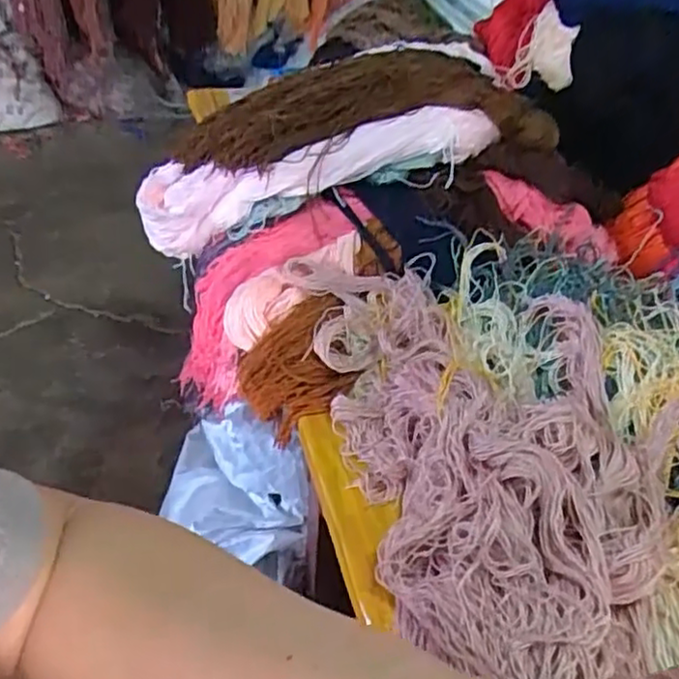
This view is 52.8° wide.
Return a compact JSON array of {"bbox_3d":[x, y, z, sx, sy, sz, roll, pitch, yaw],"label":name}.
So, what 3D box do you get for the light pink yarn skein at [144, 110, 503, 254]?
[{"bbox_3d":[-0.030,-0.157,0.691,0.380,0.099,0.065,-14,41,8],"label":"light pink yarn skein"}]

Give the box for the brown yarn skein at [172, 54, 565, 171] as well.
[{"bbox_3d":[0.031,-0.225,0.690,0.383,0.099,0.095,-4,42,-10],"label":"brown yarn skein"}]

